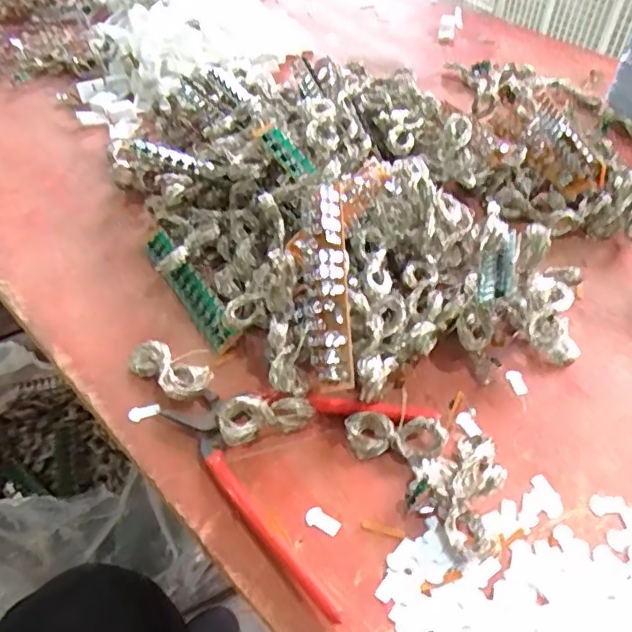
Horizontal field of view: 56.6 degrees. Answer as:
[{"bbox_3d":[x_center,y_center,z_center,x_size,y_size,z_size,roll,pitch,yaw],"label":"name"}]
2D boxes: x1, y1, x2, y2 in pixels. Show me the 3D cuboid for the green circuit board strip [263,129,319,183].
[{"bbox_3d":[-0.020,-0.115,0.422,0.044,0.008,0.019,44,48,-17],"label":"green circuit board strip"}]

